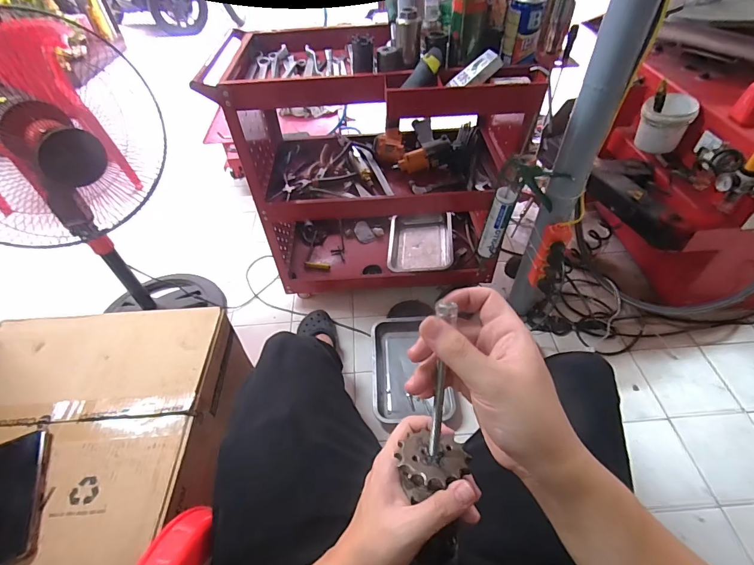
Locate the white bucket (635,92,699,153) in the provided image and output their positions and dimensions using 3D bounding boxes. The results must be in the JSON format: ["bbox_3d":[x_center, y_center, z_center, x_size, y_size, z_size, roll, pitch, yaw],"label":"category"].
[{"bbox_3d":[0.803,-0.446,1.078,0.120,0.132,0.120,-2,48,2],"label":"white bucket"}]

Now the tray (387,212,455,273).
[{"bbox_3d":[0.150,-0.136,1.331,0.217,0.060,0.300,1,48,4],"label":"tray"}]

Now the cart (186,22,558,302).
[{"bbox_3d":[0.018,-0.338,1.112,0.706,0.694,0.419,-1,48,2],"label":"cart"}]

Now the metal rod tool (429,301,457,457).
[{"bbox_3d":[0.046,0.074,0.280,0.015,0.121,0.007,4,16,6],"label":"metal rod tool"}]

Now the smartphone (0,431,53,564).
[{"bbox_3d":[-0.467,0.274,0.486,0.082,0.011,0.169,-20,50,-14],"label":"smartphone"}]

